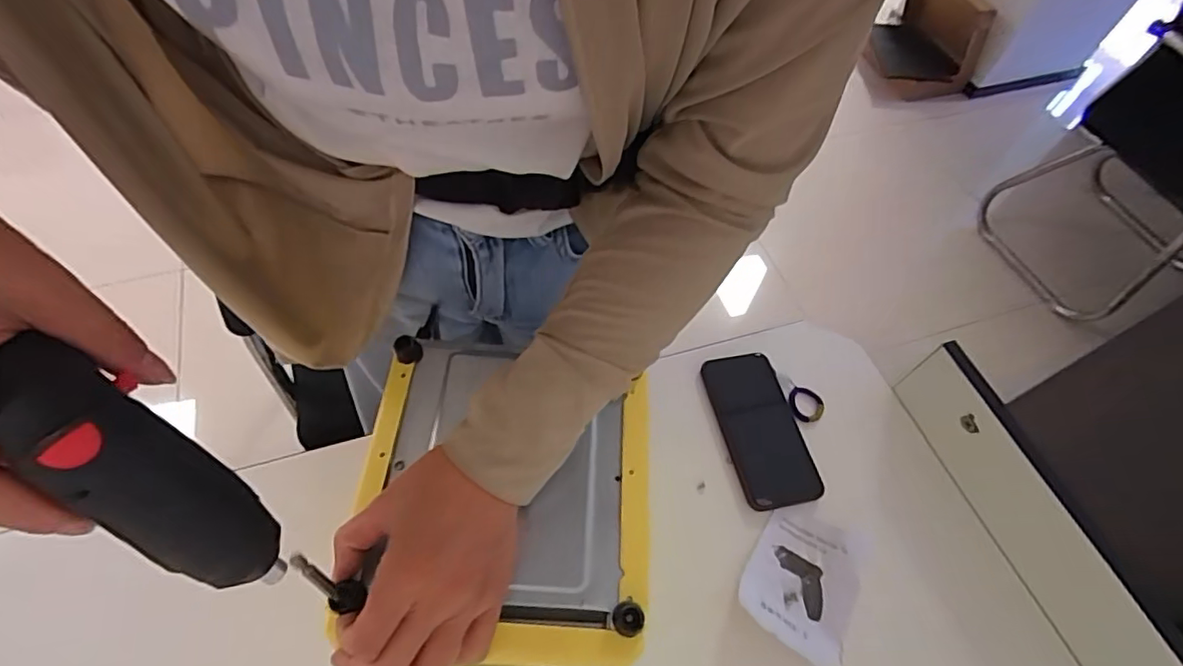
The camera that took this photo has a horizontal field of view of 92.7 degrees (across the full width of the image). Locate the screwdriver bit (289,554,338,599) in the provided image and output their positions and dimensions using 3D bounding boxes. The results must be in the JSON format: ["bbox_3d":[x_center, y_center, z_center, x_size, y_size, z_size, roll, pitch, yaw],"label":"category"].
[{"bbox_3d":[-0.149,0.133,0.306,0.007,0.045,0.005,-35,43,-22],"label":"screwdriver bit"}]

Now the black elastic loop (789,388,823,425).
[{"bbox_3d":[0.229,0.078,0.603,0.035,0.007,0.041,4,58,-1],"label":"black elastic loop"}]

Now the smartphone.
[{"bbox_3d":[0.170,0.095,0.575,0.080,0.009,0.160,-9,59,-9],"label":"smartphone"}]

